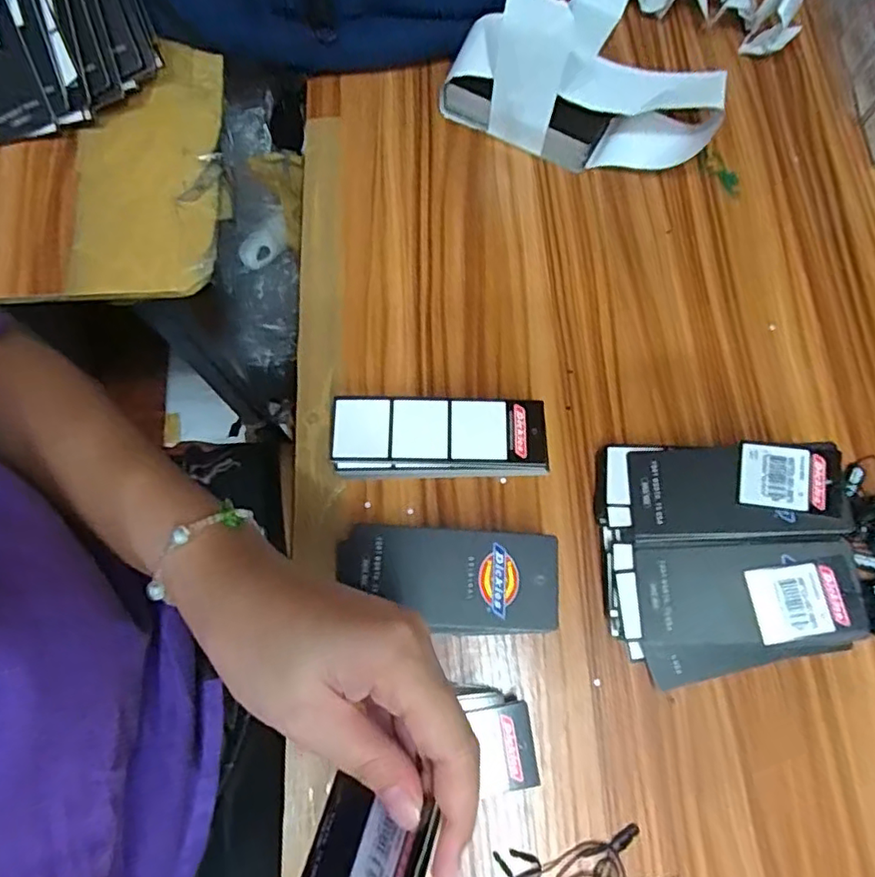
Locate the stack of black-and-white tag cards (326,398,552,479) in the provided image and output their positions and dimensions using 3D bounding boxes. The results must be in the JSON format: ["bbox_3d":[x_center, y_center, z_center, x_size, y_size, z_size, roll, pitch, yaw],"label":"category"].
[{"bbox_3d":[0.001,0.000,0.352,0.119,0.032,0.041,-1,72,-1],"label":"stack of black-and-white tag cards"}]

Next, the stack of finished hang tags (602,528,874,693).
[{"bbox_3d":[0.155,0.091,0.322,0.121,0.036,0.075,3,72,0],"label":"stack of finished hang tags"}]

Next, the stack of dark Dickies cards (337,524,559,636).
[{"bbox_3d":[0.006,0.077,0.327,0.112,0.030,0.051,3,72,0],"label":"stack of dark Dickies cards"}]

